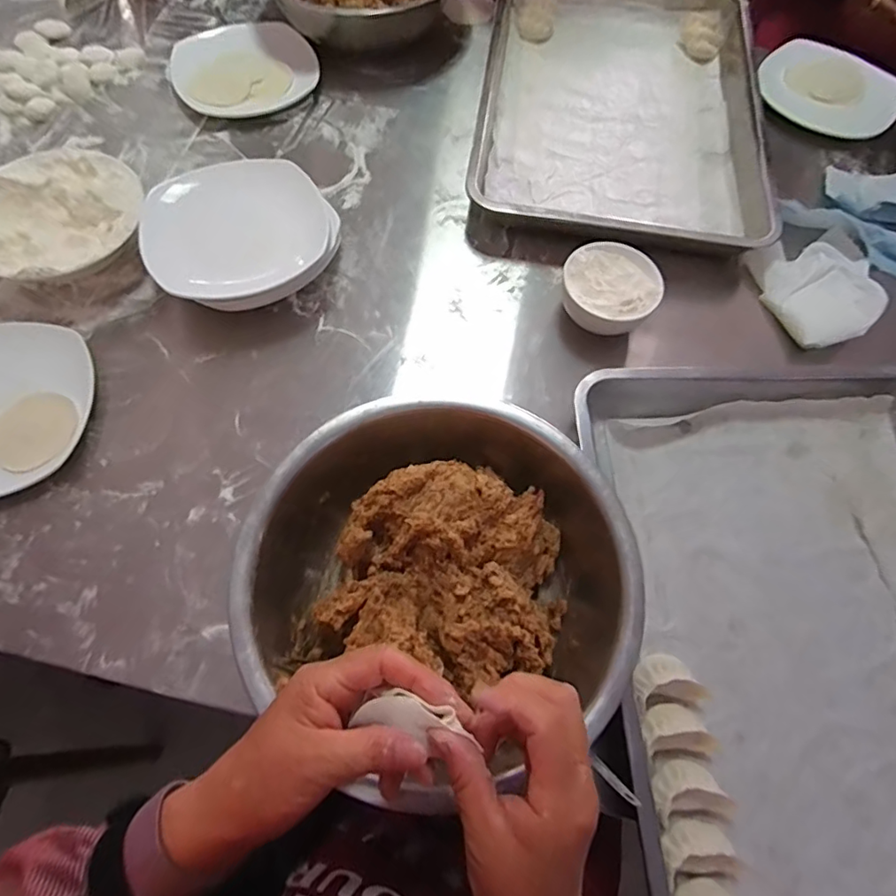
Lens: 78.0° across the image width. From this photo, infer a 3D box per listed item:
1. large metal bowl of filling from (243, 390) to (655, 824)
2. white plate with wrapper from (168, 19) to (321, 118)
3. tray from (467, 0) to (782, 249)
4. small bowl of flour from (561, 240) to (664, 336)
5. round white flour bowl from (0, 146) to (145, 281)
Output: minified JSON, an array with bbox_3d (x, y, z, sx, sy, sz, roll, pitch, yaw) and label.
[{"bbox_3d":[0.000,0.092,0.427,0.272,0.078,0.259,1,64,-2],"label":"large metal bowl of filling"},{"bbox_3d":[-0.262,-0.491,0.704,0.171,0.026,0.177,1,64,-2],"label":"white plate with wrapper"},{"bbox_3d":[0.207,-0.425,0.683,0.315,0.066,0.461,8,64,1],"label":"tray"},{"bbox_3d":[0.160,-0.154,0.562,0.092,0.052,0.103,-11,68,-6],"label":"small bowl of flour"},{"bbox_3d":[-0.394,-0.231,0.565,0.161,0.046,0.154,1,64,-2],"label":"round white flour bowl"}]

